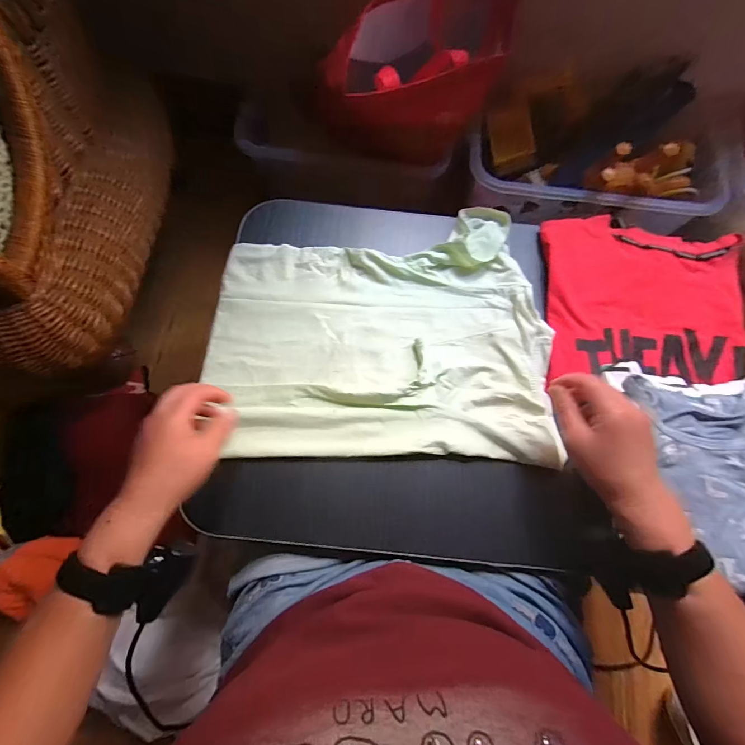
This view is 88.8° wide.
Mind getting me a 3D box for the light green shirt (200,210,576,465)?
[{"bbox_3d":[0.010,-0.062,0.518,0.435,0.023,0.346,2,72,-1],"label":"light green shirt"}]

